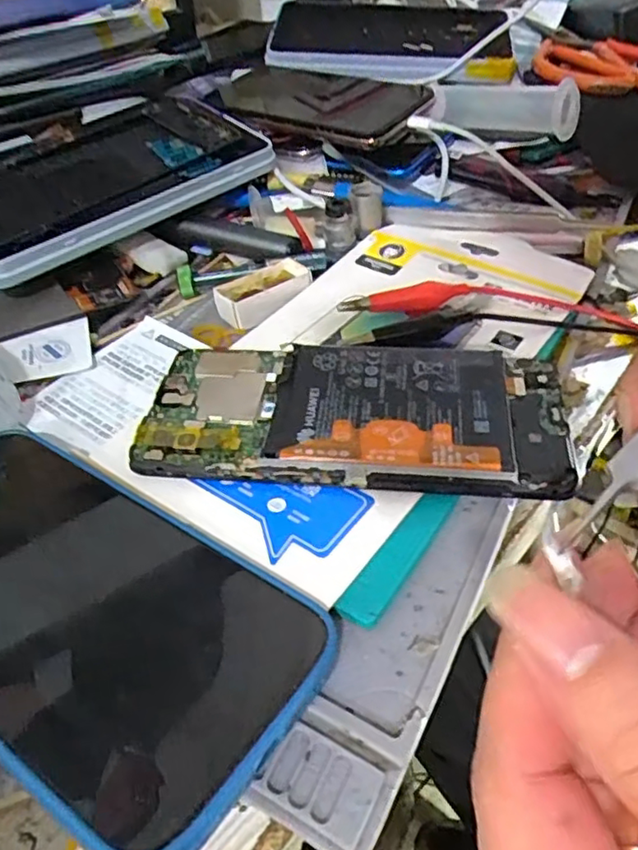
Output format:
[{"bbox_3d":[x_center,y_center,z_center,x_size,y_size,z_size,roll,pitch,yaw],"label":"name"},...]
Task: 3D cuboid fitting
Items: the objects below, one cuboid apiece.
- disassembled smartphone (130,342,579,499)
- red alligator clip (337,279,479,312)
[{"bbox_3d":[0.013,-0.011,0.249,0.159,0.012,0.081,1,43,9],"label":"disassembled smartphone"},{"bbox_3d":[0.042,-0.061,0.299,0.063,0.011,0.008,-4,42,3],"label":"red alligator clip"}]

